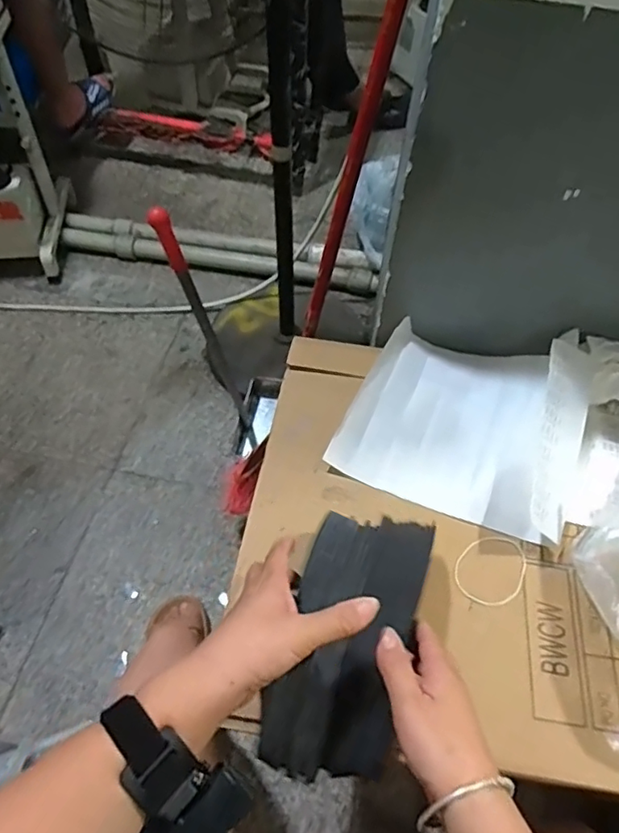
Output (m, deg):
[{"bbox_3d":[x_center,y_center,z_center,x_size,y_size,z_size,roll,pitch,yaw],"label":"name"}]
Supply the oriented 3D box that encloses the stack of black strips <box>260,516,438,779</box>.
[{"bbox_3d":[0.030,0.169,0.444,0.099,0.033,0.208,18,63,9],"label":"stack of black strips"}]

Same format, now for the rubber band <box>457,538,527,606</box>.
[{"bbox_3d":[0.173,0.144,0.534,0.061,0.004,0.074,25,57,15],"label":"rubber band"}]

